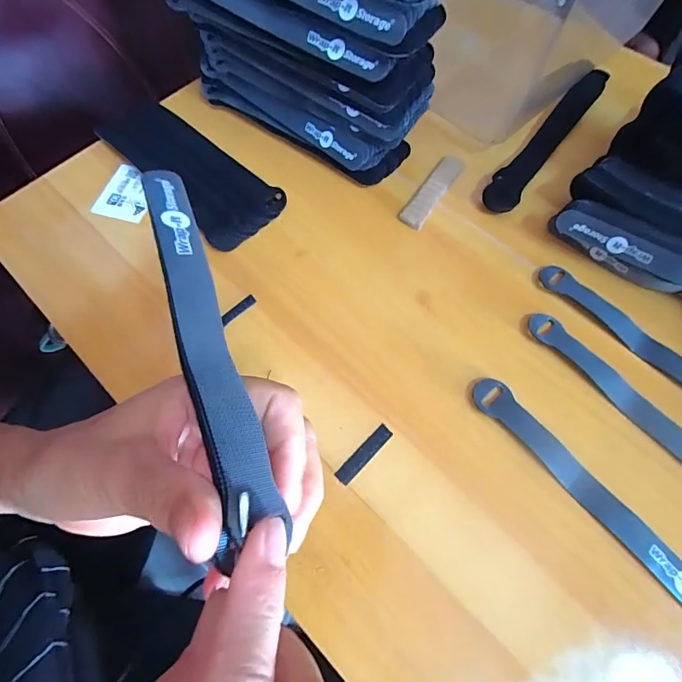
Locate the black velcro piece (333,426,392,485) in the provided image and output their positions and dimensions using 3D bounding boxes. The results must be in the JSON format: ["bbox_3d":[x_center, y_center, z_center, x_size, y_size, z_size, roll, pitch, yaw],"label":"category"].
[{"bbox_3d":[0.015,0.075,0.270,0.010,0.004,0.046,41,74,17],"label":"black velcro piece"}]

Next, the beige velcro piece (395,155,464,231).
[{"bbox_3d":[0.081,-0.134,0.357,0.022,0.006,0.089,31,71,14],"label":"beige velcro piece"}]

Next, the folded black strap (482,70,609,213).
[{"bbox_3d":[0.195,-0.192,0.375,0.026,0.017,0.212,35,72,16],"label":"folded black strap"}]

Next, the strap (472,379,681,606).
[{"bbox_3d":[0.160,0.100,0.253,0.023,0.005,0.195,-37,70,-13],"label":"strap"}]

